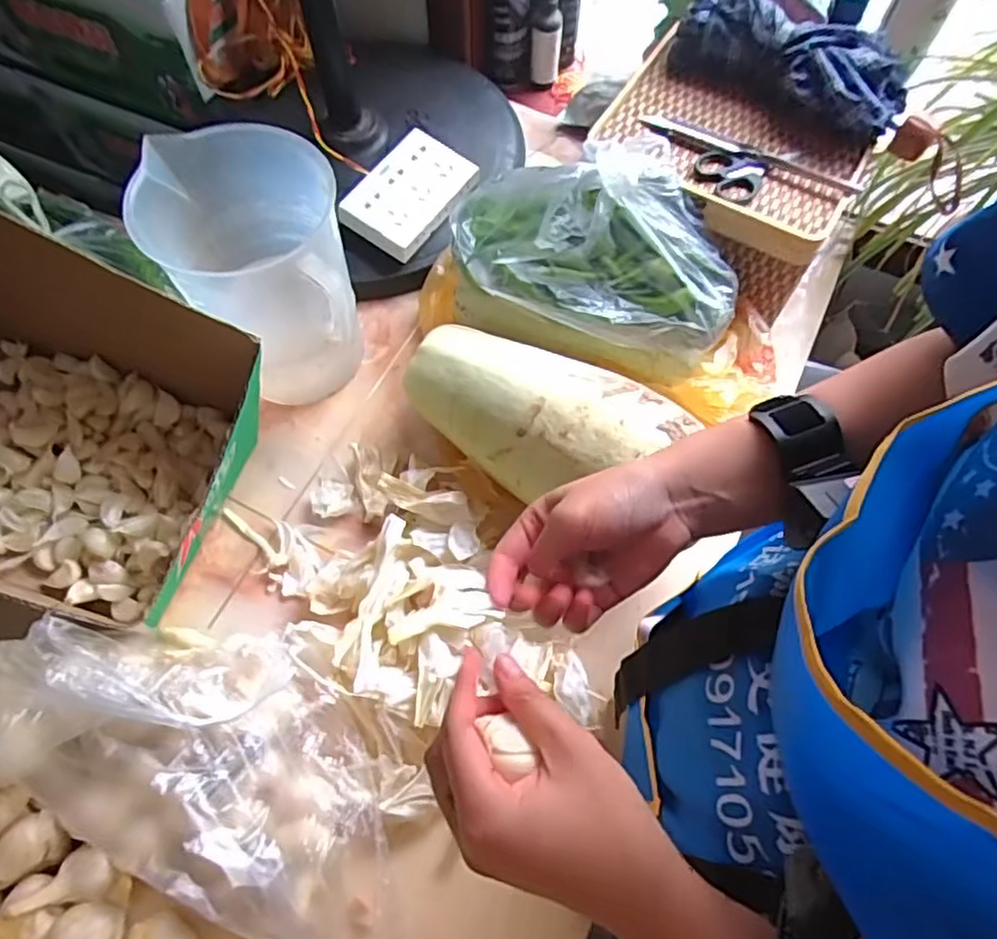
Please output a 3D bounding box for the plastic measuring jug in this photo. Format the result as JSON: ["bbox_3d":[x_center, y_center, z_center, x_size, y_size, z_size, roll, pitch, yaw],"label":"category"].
[{"bbox_3d":[-0.215,-0.177,0.605,0.150,0.205,0.137,-5,65,-3],"label":"plastic measuring jug"}]

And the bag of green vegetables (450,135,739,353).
[{"bbox_3d":[0.087,-0.213,0.582,0.257,0.125,0.123,11,65,4],"label":"bag of green vegetables"}]

